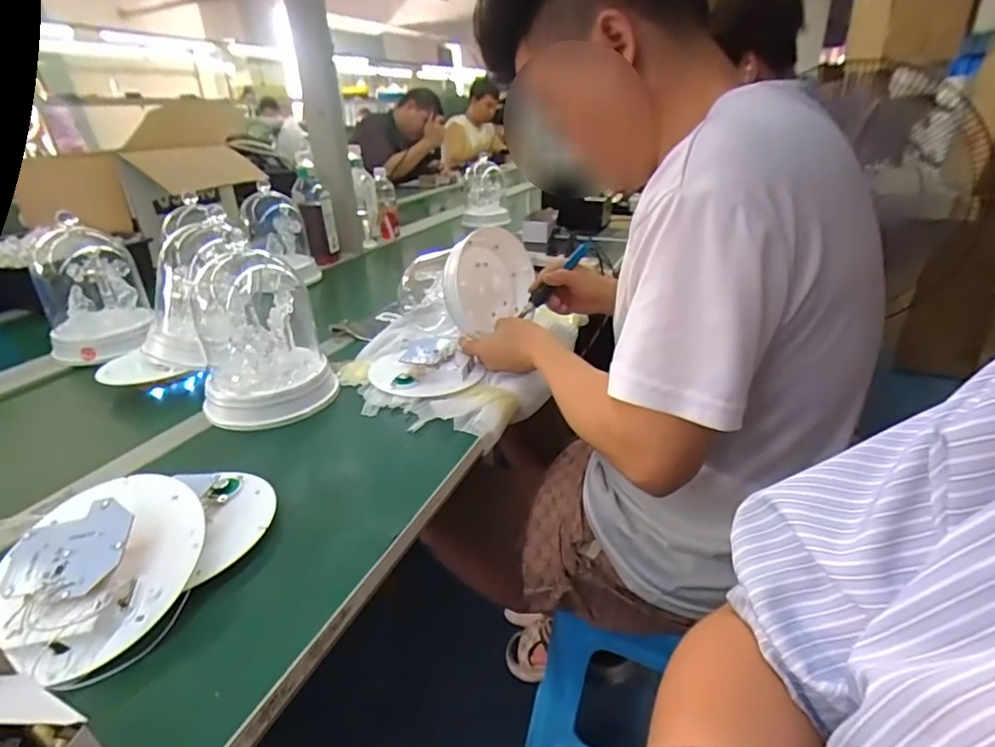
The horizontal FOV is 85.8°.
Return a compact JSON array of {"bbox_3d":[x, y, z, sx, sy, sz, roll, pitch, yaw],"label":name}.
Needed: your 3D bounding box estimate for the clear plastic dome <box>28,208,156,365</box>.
[{"bbox_3d":[-0.584,-0.114,0.773,0.132,0.182,0.111,-21,32,-33],"label":"clear plastic dome"}]

